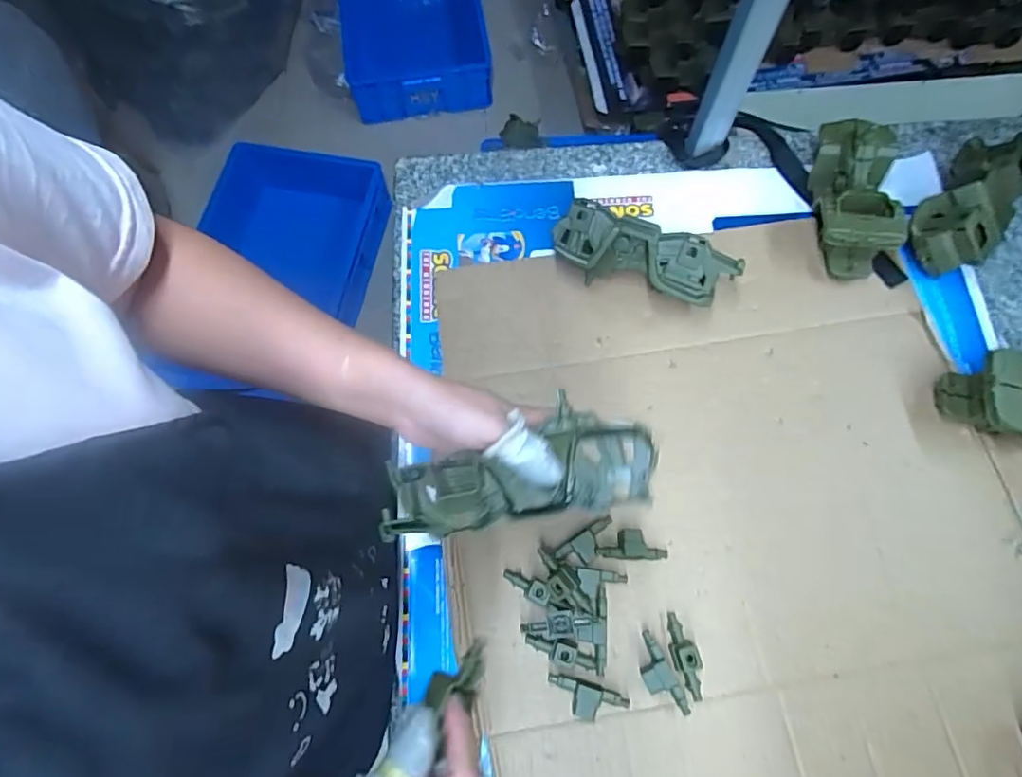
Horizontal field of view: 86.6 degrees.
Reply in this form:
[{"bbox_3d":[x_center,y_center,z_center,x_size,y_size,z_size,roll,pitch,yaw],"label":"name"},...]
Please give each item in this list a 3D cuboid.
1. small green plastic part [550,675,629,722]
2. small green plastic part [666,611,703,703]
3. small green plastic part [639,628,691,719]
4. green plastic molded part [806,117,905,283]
[{"bbox_3d":[0.063,0.264,0.457,0.067,0.020,0.028,14,71,8],"label":"small green plastic part"},{"bbox_3d":[0.150,0.231,0.466,0.020,0.024,0.070,-11,70,-2],"label":"small green plastic part"},{"bbox_3d":[0.126,0.245,0.462,0.026,0.018,0.068,-27,71,-7],"label":"small green plastic part"},{"bbox_3d":[0.372,-0.209,0.591,0.077,0.065,0.179,12,71,7],"label":"green plastic molded part"}]

